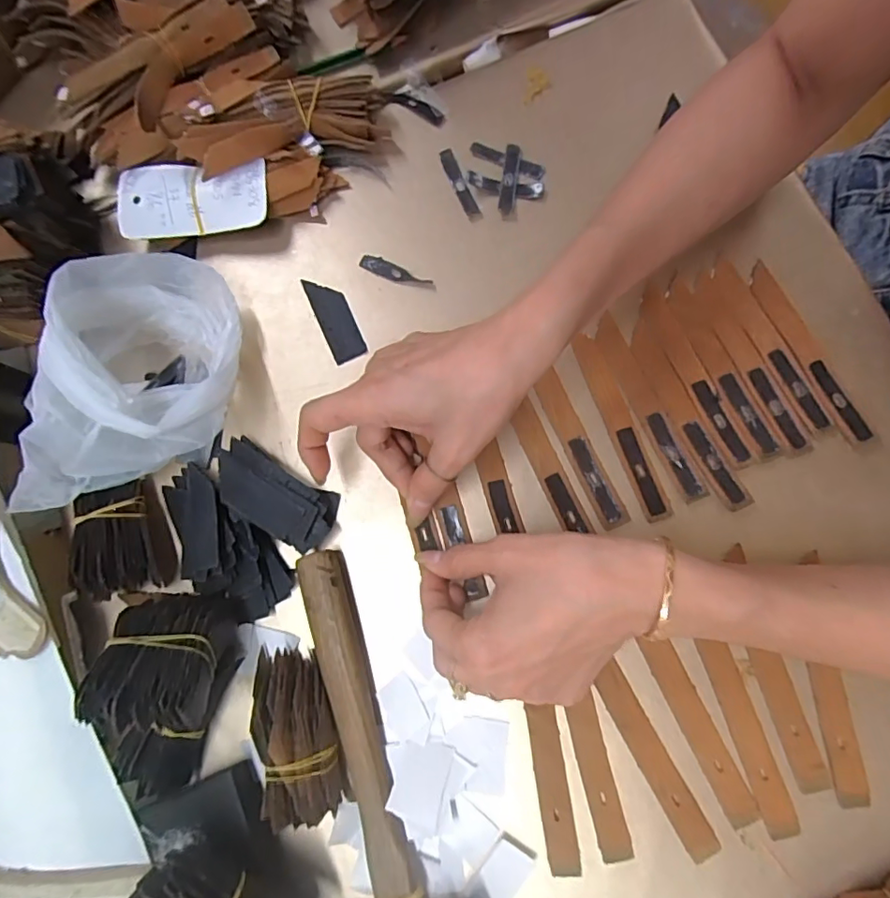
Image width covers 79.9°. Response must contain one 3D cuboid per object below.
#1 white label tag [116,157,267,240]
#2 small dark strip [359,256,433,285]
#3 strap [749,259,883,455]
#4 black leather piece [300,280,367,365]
[{"bbox_3d":[-0.173,-0.170,0.360,0.104,0.011,0.051,1,89,5],"label":"white label tag"},{"bbox_3d":[-0.034,-0.119,0.358,0.051,0.004,0.010,23,80,9],"label":"small dark strip"},{"bbox_3d":[0.218,-0.058,0.319,0.016,0.004,0.125,-24,77,-1],"label":"strap"},{"bbox_3d":[-0.074,-0.088,0.355,0.022,0.004,0.063,-24,77,-1],"label":"black leather piece"}]

